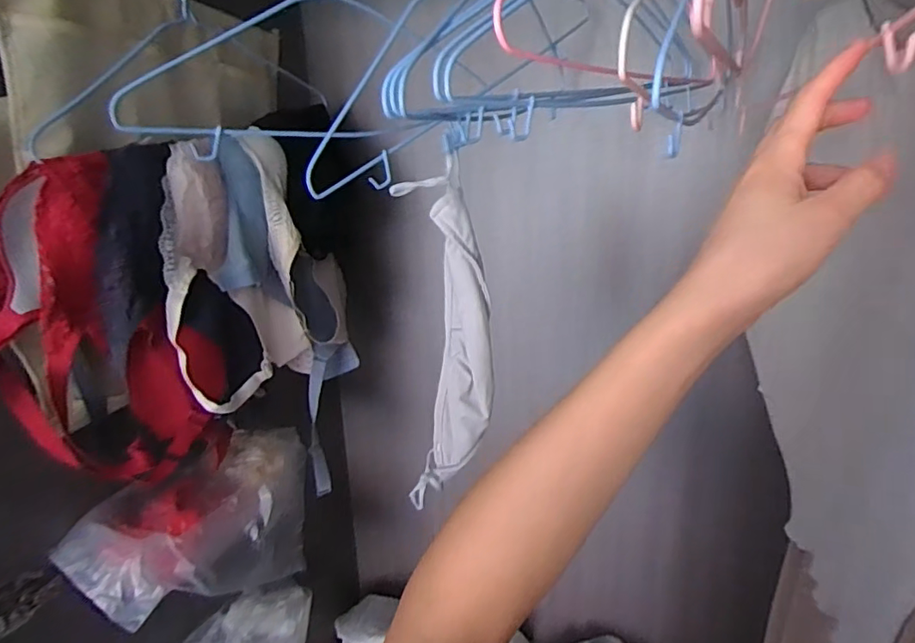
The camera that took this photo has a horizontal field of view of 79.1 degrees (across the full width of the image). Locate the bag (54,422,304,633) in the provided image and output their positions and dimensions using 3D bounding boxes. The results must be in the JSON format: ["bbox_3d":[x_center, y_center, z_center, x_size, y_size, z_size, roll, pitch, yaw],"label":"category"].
[{"bbox_3d":[-0.291,0.248,0.656,0.115,0.155,0.280,9,19,33],"label":"bag"}]

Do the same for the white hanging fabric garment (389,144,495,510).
[{"bbox_3d":[-0.002,0.027,0.452,0.075,0.295,0.040,17,26,35],"label":"white hanging fabric garment"}]

